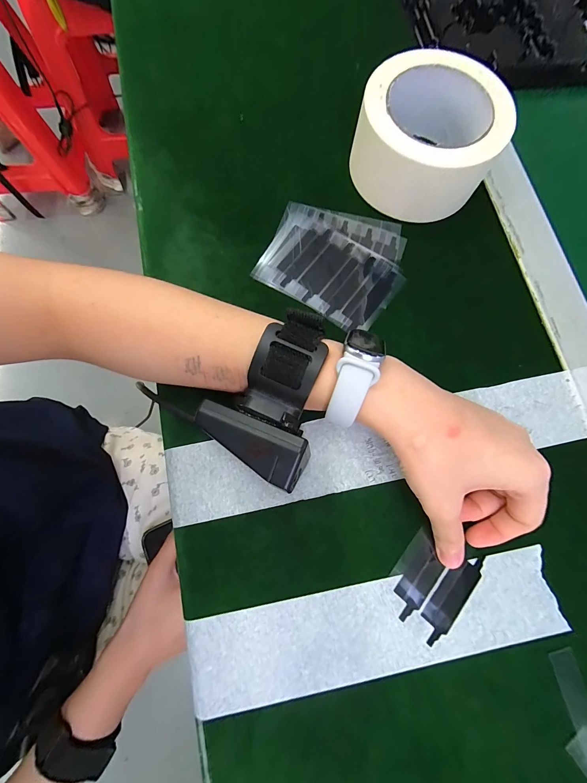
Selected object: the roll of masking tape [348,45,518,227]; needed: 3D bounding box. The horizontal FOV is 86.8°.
[{"bbox_3d":[0.105,-0.209,0.256,0.104,0.055,0.107,0,76,-2],"label":"roll of masking tape"}]

